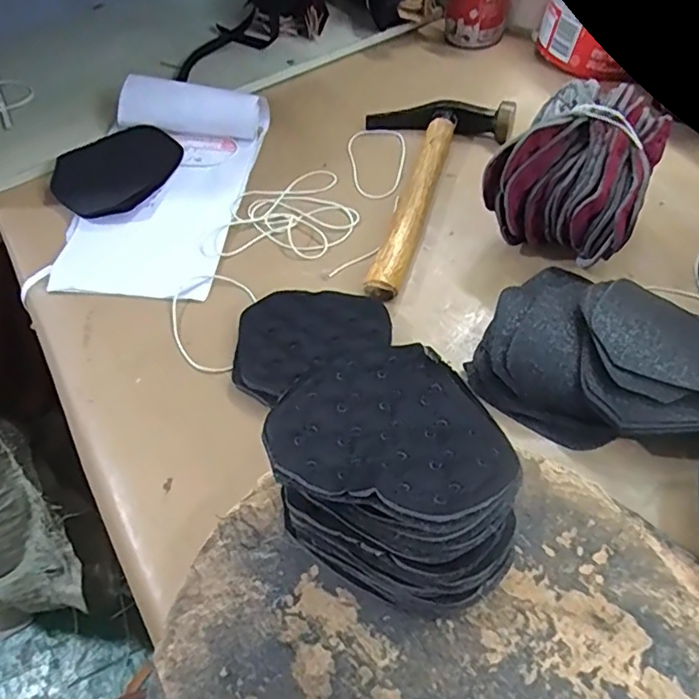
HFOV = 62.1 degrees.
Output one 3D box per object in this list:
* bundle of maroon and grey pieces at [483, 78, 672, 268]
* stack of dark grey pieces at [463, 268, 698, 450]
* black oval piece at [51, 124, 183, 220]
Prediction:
[{"bbox_3d":[0.161,-0.124,0.424,0.103,0.103,0.085,22,58,18],"label":"bundle of maroon and grey pieces"},{"bbox_3d":[0.166,0.002,0.359,0.155,0.047,0.125,30,60,22],"label":"stack of dark grey pieces"},{"bbox_3d":[-0.206,-0.160,0.523,0.112,0.020,0.093,-39,61,-23],"label":"black oval piece"}]

